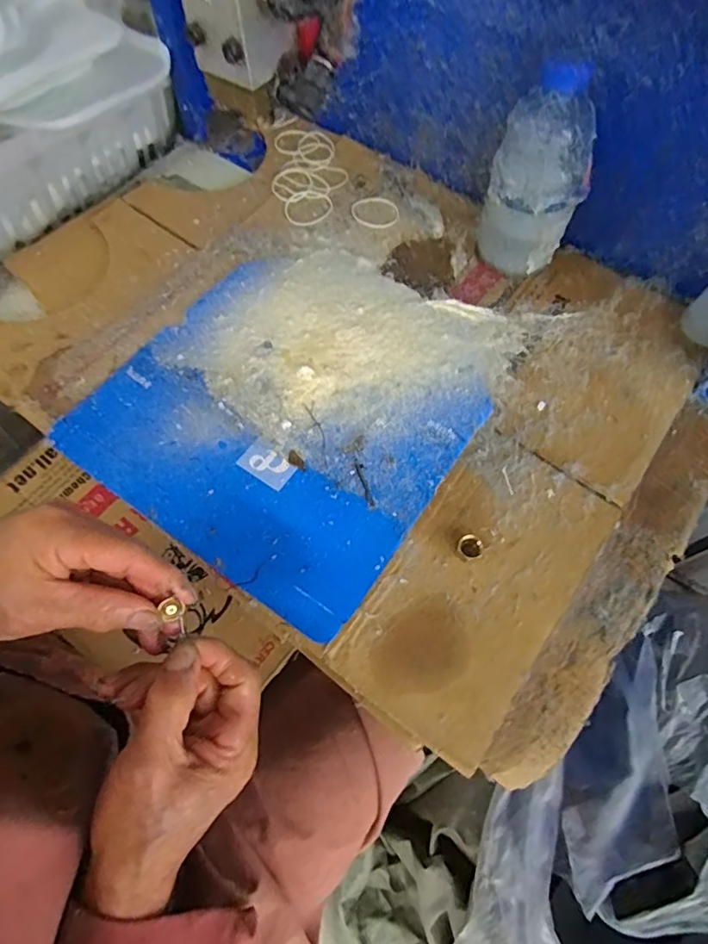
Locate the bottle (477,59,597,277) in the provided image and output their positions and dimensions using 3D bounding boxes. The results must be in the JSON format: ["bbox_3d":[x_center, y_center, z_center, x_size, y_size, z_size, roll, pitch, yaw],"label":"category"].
[{"bbox_3d":[0.174,-0.279,0.482,0.086,0.165,0.097,21,65,7],"label":"bottle"}]

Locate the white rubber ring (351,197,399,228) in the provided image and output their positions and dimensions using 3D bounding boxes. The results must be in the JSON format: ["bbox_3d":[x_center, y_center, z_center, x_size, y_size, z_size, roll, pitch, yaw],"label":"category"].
[{"bbox_3d":[0.024,-0.290,0.576,0.052,0.005,0.046,-4,65,-5],"label":"white rubber ring"}]

